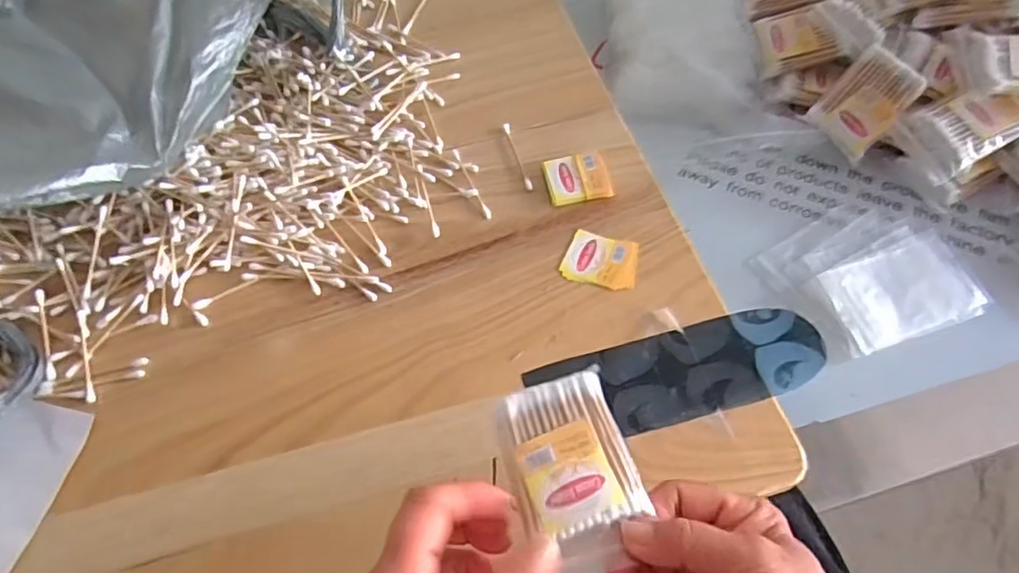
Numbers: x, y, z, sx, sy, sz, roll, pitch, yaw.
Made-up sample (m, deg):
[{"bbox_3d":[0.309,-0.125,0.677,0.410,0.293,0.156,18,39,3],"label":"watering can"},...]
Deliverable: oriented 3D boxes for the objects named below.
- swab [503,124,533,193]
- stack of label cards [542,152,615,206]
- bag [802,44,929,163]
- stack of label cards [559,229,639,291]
[{"bbox_3d":[0.007,-0.105,0.493,0.006,0.004,0.073,-14,61,-6],"label":"swab"},{"bbox_3d":[0.053,-0.085,0.476,0.049,0.011,0.042,-13,60,-5],"label":"stack of label cards"},{"bbox_3d":[0.296,-0.155,0.512,0.057,0.009,0.078,45,110,19],"label":"bag"},{"bbox_3d":[0.067,-0.019,0.441,0.052,0.004,0.043,16,62,11],"label":"stack of label cards"}]

